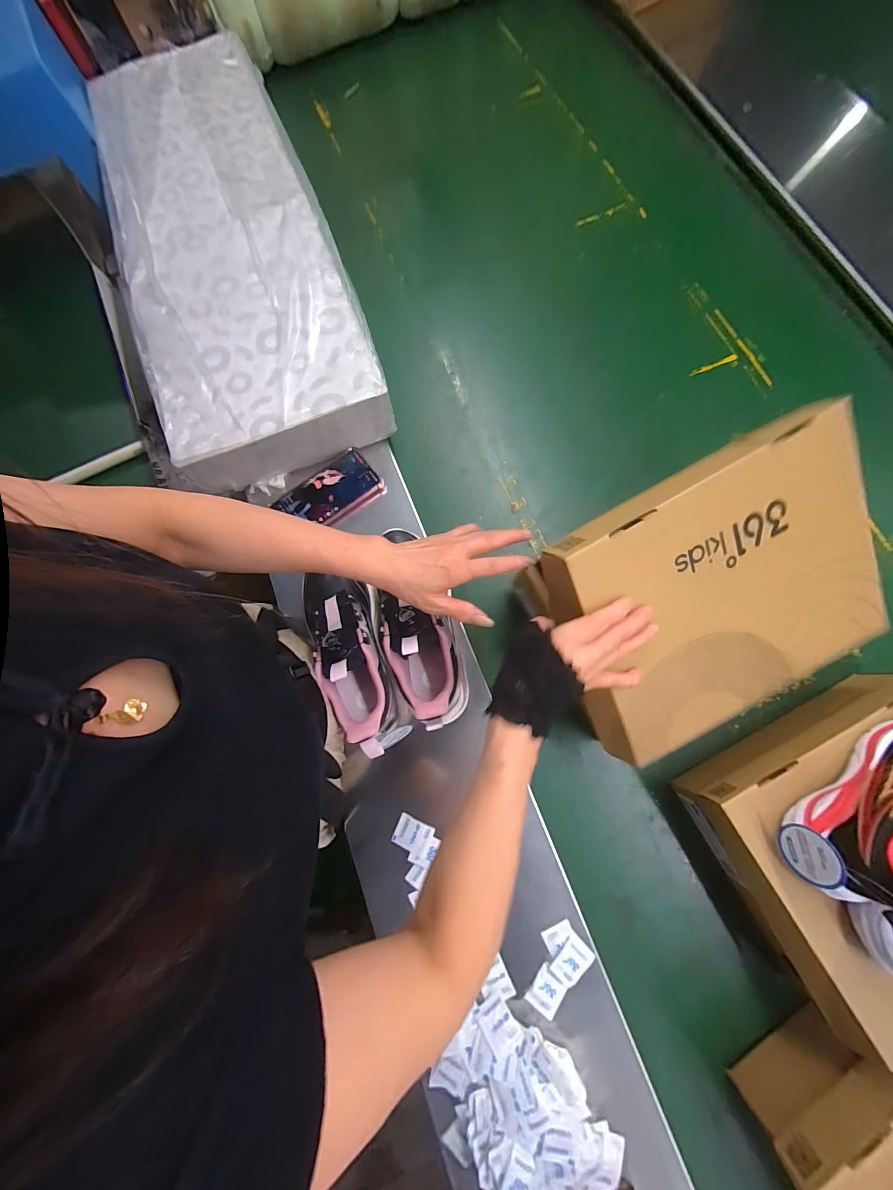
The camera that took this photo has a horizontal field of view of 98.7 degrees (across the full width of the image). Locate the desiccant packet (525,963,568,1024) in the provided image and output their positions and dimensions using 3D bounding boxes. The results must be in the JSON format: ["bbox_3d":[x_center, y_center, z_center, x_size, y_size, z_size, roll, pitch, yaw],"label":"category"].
[{"bbox_3d":[0.113,0.447,0.431,0.035,0.008,0.041,35,80,9],"label":"desiccant packet"}]

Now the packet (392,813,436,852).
[{"bbox_3d":[-0.042,0.296,0.473,0.044,0.005,0.035,22,78,6],"label":"packet"}]

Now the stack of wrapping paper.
[{"bbox_3d":[-0.374,-0.603,0.639,0.308,0.071,0.856,-21,77,-4],"label":"stack of wrapping paper"}]

